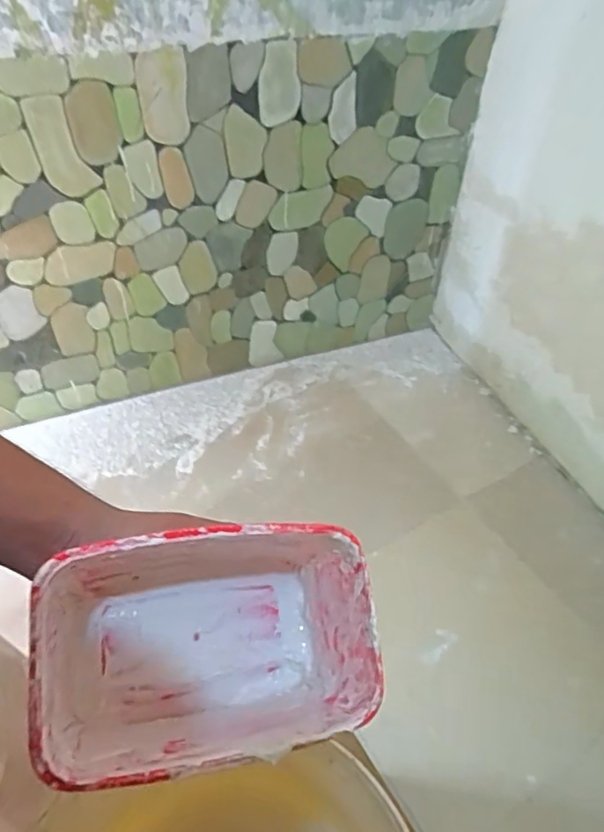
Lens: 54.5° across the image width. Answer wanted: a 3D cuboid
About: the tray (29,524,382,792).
[{"bbox_3d":[-0.050,0.114,0.304,0.161,0.089,0.103,-6,76,-20],"label":"tray"}]

